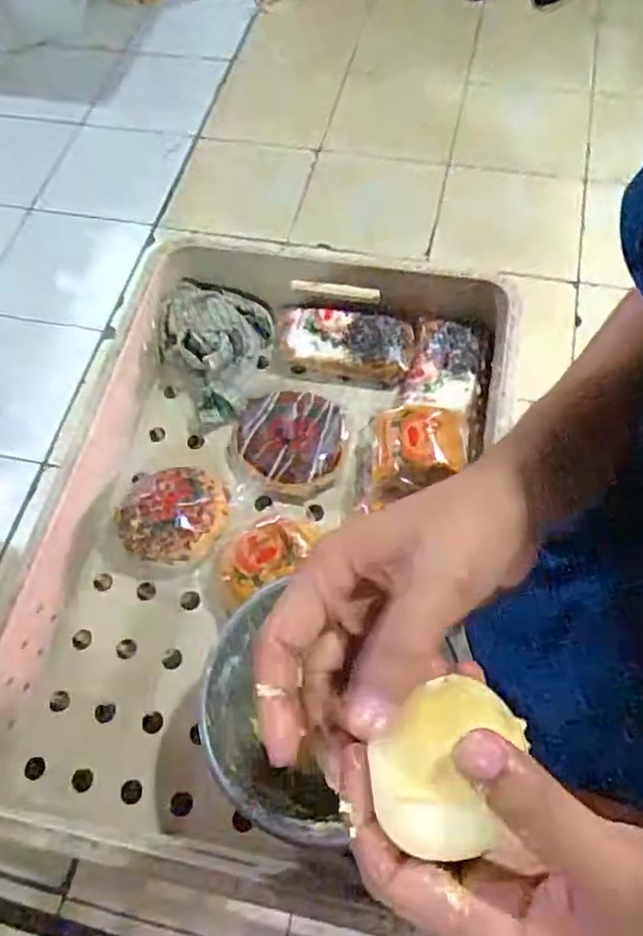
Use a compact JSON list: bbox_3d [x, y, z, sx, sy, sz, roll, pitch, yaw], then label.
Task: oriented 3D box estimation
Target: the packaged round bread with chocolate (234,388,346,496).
[{"bbox_3d":[-0.035,-0.032,0.695,0.114,0.027,0.105,-1,63,3],"label":"packaged round bread with chocolate"}]

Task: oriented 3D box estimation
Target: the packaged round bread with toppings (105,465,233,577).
[{"bbox_3d":[-0.158,0.054,0.655,0.134,0.058,0.094,-15,63,-5],"label":"packaged round bread with toppings"}]

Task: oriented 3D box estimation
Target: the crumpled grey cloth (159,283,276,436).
[{"bbox_3d":[-0.113,-0.136,0.738,0.130,0.059,0.161,-23,64,-8],"label":"crumpled grey cloth"}]

